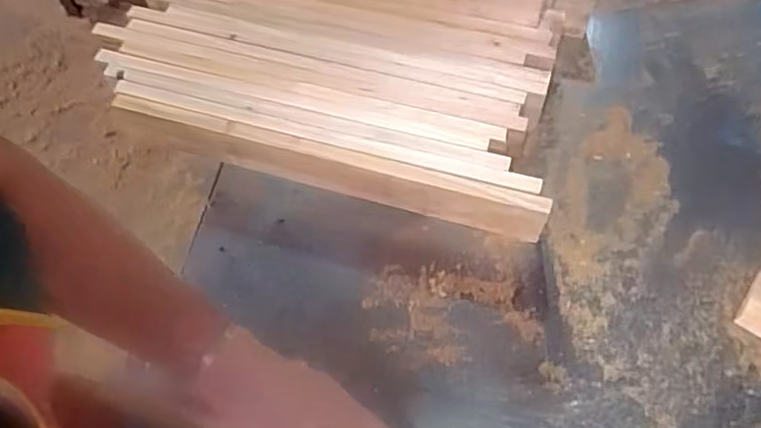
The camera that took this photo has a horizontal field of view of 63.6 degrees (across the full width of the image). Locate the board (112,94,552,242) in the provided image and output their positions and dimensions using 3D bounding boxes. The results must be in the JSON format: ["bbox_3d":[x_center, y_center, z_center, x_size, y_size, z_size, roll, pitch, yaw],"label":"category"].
[{"bbox_3d":[-0.069,-0.054,0.698,0.503,0.068,0.025,14,62,10],"label":"board"}]

